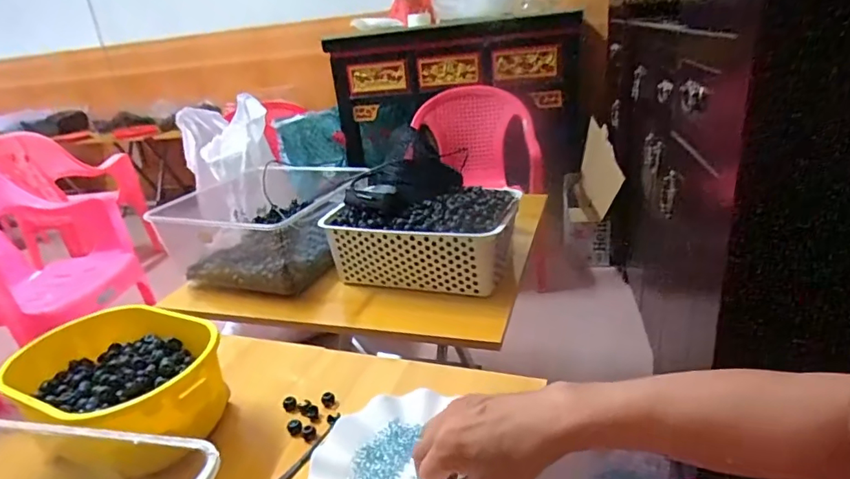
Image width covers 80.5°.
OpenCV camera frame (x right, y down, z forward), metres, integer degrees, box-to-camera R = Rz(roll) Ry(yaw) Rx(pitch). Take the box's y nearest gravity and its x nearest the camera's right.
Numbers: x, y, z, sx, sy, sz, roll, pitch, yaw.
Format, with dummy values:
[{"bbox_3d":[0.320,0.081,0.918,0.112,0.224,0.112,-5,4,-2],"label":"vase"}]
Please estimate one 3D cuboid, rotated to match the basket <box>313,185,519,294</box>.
[{"bbox_3d":[-0.003,-0.005,0.847,0.303,0.122,0.172,3,25,20],"label":"basket"}]

